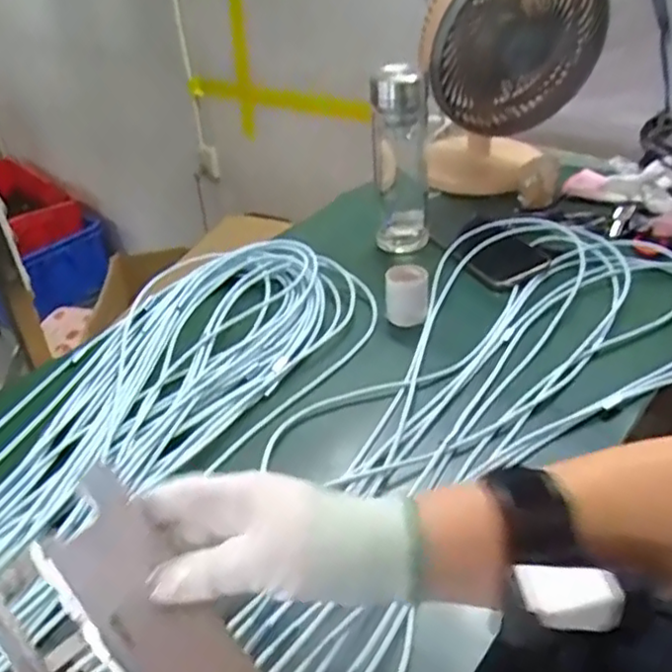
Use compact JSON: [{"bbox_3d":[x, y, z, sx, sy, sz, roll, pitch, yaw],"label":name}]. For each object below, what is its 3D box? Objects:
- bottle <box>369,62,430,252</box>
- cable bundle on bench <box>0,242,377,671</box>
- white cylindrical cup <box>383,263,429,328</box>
[{"bbox_3d":[0.076,-0.200,0.810,0.064,0.229,0.058,0,34,6],"label":"bottle"},{"bbox_3d":[-0.217,0.105,0.561,0.243,0.042,0.700,16,38,26],"label":"cable bundle on bench"},{"bbox_3d":[0.073,-0.042,0.709,0.043,0.052,0.042,-3,34,2],"label":"white cylindrical cup"}]

